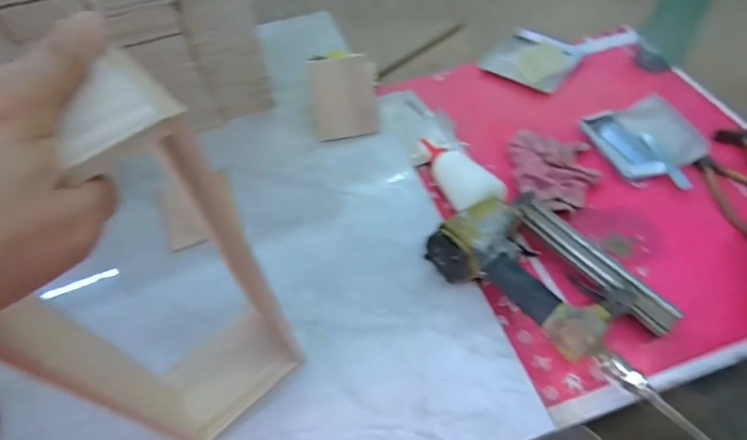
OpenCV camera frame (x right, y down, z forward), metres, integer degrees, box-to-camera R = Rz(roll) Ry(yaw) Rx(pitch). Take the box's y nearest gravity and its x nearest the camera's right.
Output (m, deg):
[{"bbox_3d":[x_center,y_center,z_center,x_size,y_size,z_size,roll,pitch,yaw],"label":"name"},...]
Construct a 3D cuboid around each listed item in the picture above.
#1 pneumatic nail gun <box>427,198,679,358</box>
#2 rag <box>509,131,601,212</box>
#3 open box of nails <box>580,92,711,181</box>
[{"bbox_3d":[0.189,0.060,0.486,0.177,0.065,0.211,-29,57,-18],"label":"pneumatic nail gun"},{"bbox_3d":[0.249,-0.067,0.618,0.107,0.023,0.130,2,53,4],"label":"rag"},{"bbox_3d":[0.383,-0.117,0.643,0.125,0.037,0.136,-14,54,-7],"label":"open box of nails"}]

